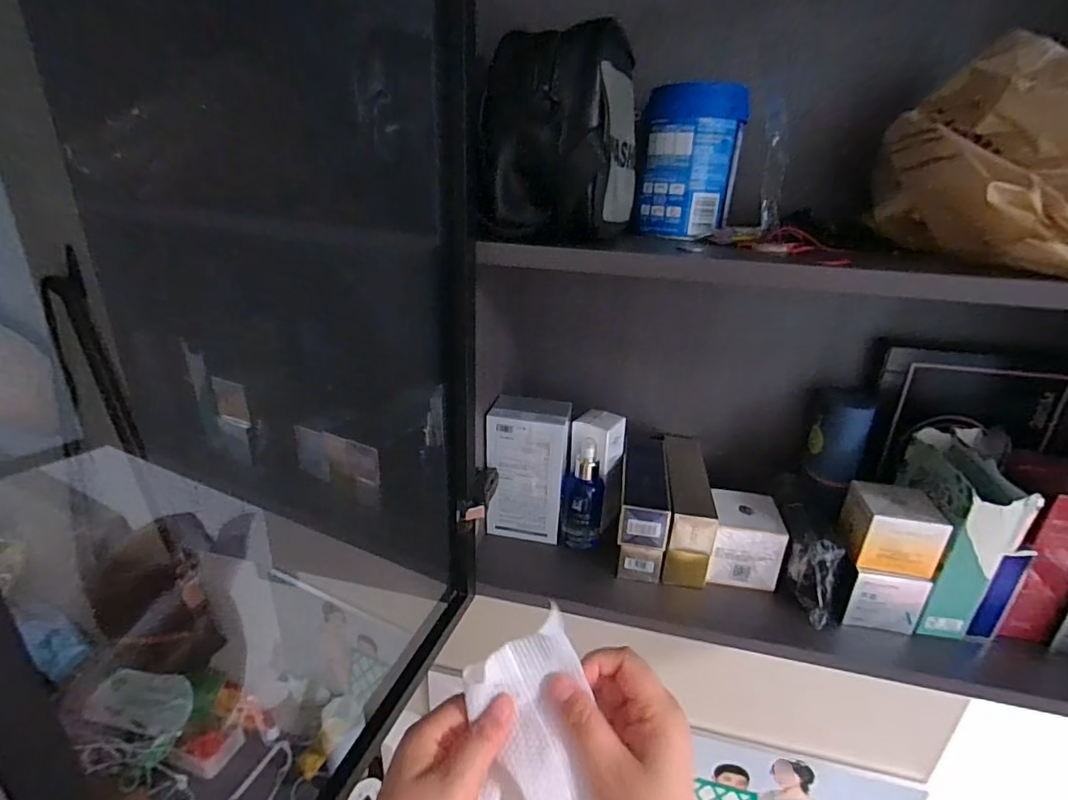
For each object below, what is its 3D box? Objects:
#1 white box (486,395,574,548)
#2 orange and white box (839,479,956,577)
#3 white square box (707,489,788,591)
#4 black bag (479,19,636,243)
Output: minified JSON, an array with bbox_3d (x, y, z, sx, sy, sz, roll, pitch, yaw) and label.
[{"bbox_3d":[-0.006,0.085,0.627,0.097,0.173,0.060,4,23,4],"label":"white box"},{"bbox_3d":[0.364,0.128,0.529,0.075,0.071,0.069,7,23,10],"label":"orange and white box"},{"bbox_3d":[0.242,0.160,0.598,0.076,0.078,0.080,7,23,11],"label":"white square box"},{"bbox_3d":[0.031,-0.221,0.448,0.111,0.144,0.155,9,23,16],"label":"black bag"}]

